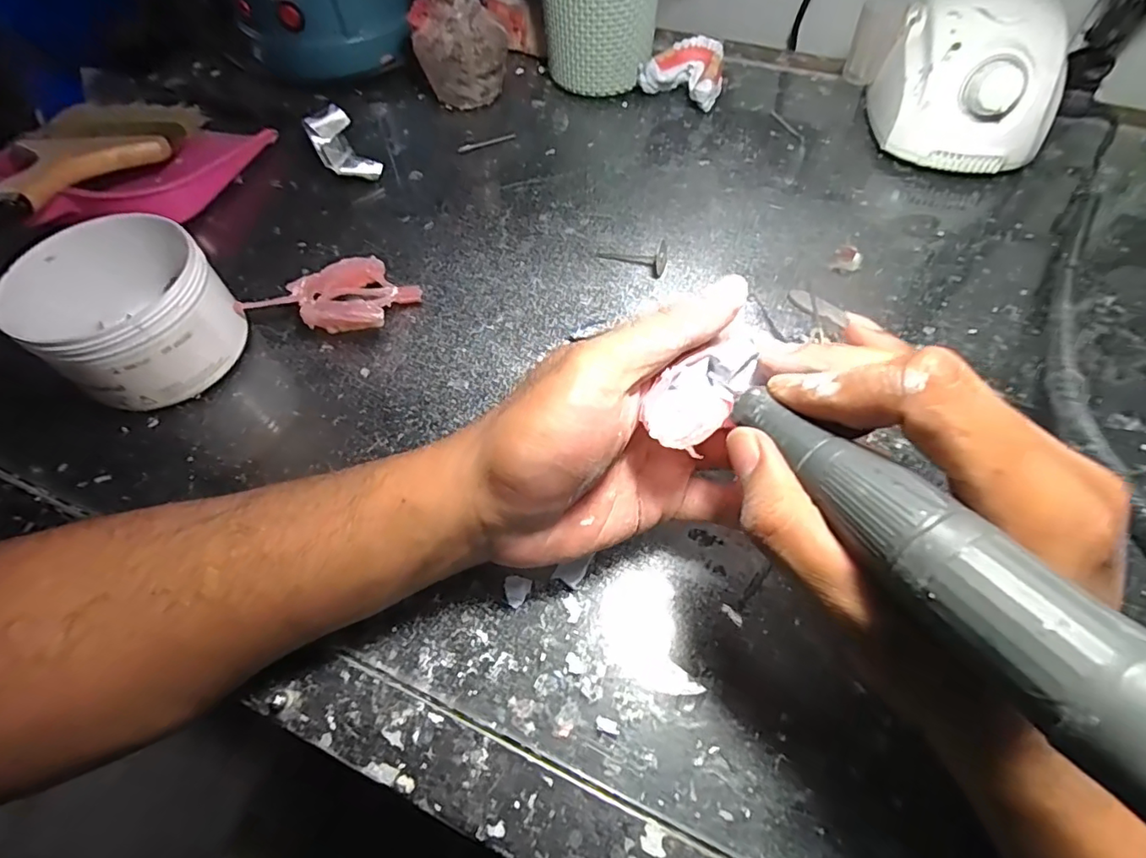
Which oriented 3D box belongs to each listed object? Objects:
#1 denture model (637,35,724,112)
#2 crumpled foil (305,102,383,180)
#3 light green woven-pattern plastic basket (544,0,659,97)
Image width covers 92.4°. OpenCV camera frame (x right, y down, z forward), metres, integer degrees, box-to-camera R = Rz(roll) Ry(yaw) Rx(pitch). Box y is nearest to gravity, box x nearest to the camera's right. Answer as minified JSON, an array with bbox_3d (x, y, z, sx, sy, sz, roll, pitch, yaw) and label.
[{"bbox_3d":[0.094,-0.293,0.454,0.064,0.035,0.052,27,63,17],"label":"denture model"},{"bbox_3d":[-0.174,-0.212,0.415,0.033,0.029,0.070,-31,62,-16],"label":"crumpled foil"},{"bbox_3d":[0.022,-0.340,0.440,0.093,0.113,0.081,6,58,5],"label":"light green woven-pattern plastic basket"}]

